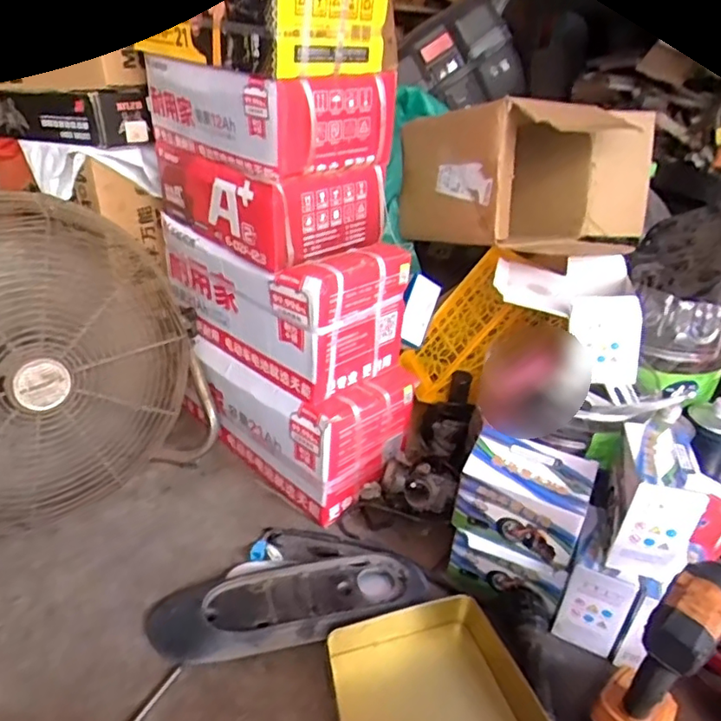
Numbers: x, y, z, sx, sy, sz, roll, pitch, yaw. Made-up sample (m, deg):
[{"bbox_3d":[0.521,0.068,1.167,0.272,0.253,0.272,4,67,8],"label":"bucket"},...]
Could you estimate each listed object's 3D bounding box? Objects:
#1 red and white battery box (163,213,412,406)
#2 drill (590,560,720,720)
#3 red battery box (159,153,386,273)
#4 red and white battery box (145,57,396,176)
[{"bbox_3d":[-0.132,-0.123,0.978,0.213,0.195,0.385,-24,41,-39],"label":"red and white battery box"},{"bbox_3d":[0.325,0.326,0.629,0.141,0.224,0.066,-23,40,-38],"label":"drill"},{"bbox_3d":[-0.149,-0.266,0.928,0.212,0.122,0.327,-24,41,-39],"label":"red battery box"},{"bbox_3d":[-0.138,-0.372,0.861,0.207,0.118,0.318,-24,41,-39],"label":"red and white battery box"}]

